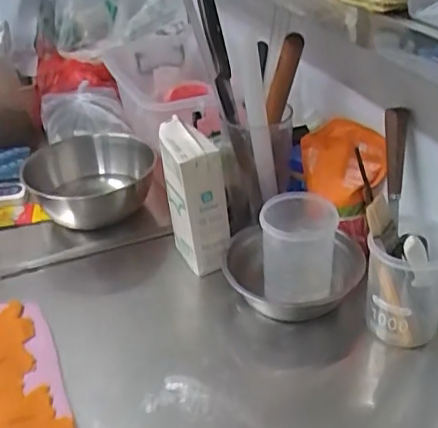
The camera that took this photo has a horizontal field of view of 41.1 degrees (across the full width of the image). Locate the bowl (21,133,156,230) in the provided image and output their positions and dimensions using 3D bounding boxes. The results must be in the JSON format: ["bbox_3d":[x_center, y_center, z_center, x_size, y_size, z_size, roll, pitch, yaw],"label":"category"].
[{"bbox_3d":[-0.213,-0.052,1.003,0.203,0.104,0.203,-6,35,4],"label":"bowl"}]

